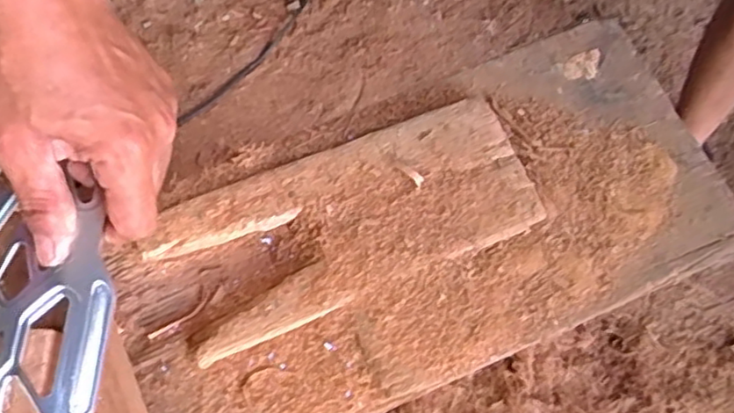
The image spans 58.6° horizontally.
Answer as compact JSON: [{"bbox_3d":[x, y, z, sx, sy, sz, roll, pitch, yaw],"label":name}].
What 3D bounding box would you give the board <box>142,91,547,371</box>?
[{"bbox_3d":[-0.012,0.009,0.447,0.248,0.019,0.104,-22,70,-9],"label":"board"}]

